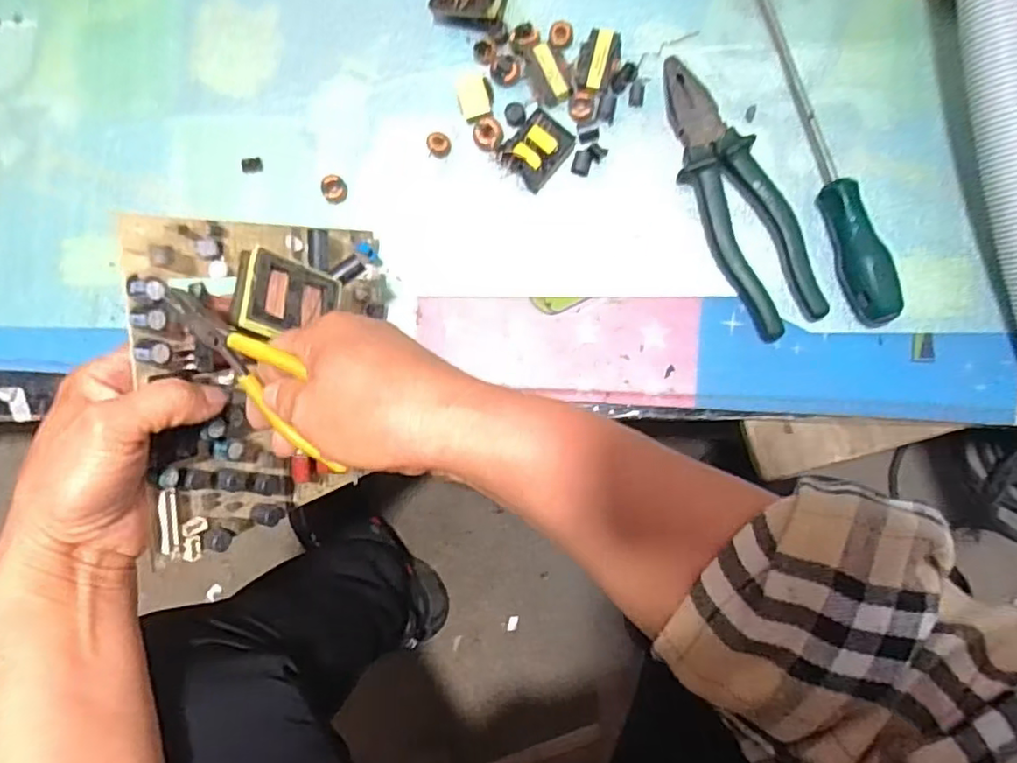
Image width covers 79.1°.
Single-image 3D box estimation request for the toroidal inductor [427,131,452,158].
[{"bbox_3d":[-0.051,-0.175,0.455,0.018,0.010,0.017,0,89,5],"label":"toroidal inductor"}]

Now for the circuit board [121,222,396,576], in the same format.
[{"bbox_3d":[-0.125,-0.004,0.378,0.039,0.188,0.178,7,102,25],"label":"circuit board"}]

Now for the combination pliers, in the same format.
[{"bbox_3d":[0.153,-0.125,0.420,0.051,0.026,0.195,-25,86,4],"label":"combination pliers"}]

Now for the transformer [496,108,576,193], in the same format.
[{"bbox_3d":[0.020,-0.167,0.444,0.038,0.016,0.047,41,92,5],"label":"transformer"}]

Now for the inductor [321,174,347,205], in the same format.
[{"bbox_3d":[-0.131,-0.145,0.464,0.019,0.010,0.020,0,89,5],"label":"inductor"}]

